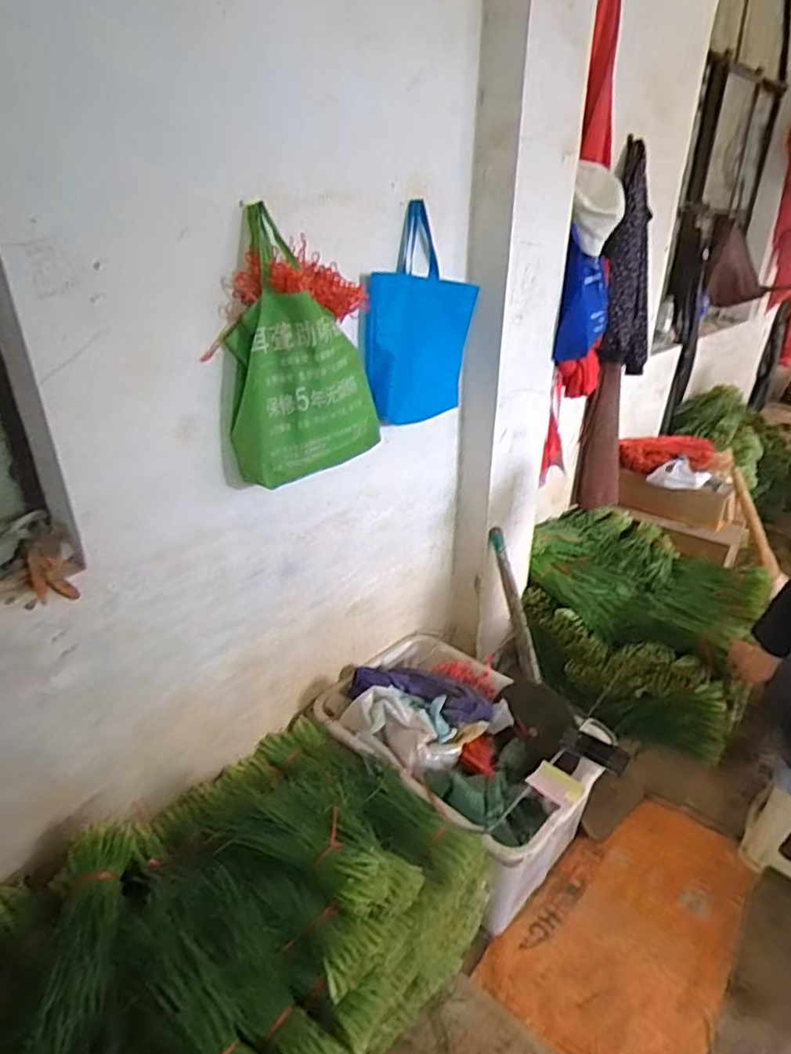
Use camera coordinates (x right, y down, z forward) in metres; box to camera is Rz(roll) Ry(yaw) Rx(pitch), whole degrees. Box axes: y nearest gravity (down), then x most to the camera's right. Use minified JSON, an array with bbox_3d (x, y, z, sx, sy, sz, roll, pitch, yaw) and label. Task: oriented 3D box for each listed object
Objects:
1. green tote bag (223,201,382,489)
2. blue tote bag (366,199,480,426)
[{"bbox_3d":[-0.159,-0.289,1.081,0.129,0.398,0.255,17,32,29],"label":"green tote bag"},{"bbox_3d":[0.058,-0.435,1.342,0.033,0.400,0.336,23,36,36],"label":"blue tote bag"}]

